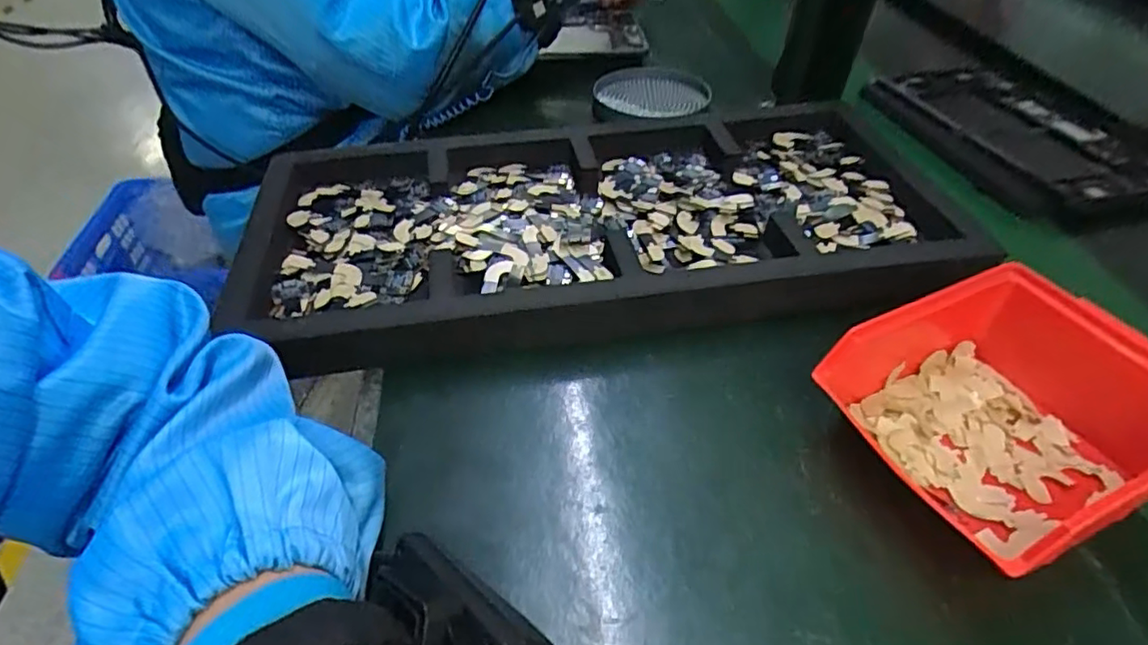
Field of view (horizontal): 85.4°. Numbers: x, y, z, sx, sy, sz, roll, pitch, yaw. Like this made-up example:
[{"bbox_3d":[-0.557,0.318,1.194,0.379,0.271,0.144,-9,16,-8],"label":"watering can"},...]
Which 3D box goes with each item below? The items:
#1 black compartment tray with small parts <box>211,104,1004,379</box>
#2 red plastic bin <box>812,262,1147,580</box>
[{"bbox_3d":[0.018,-0.075,0.455,0.496,0.037,0.236,-6,44,-5],"label":"black compartment tray with small parts"},{"bbox_3d":[0.210,0.046,0.300,0.138,0.069,0.118,-17,46,-16],"label":"red plastic bin"}]

